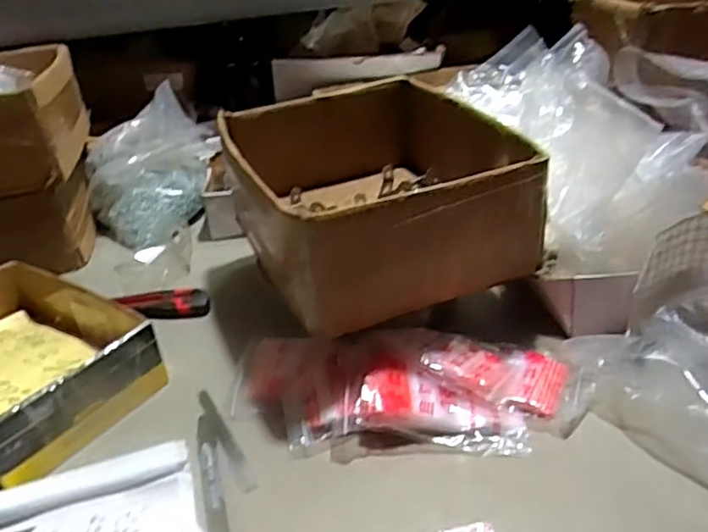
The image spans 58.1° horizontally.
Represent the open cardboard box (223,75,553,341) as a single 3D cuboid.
[{"bbox_3d":[0.018,-0.083,0.672,0.250,0.119,0.299,-14,32,-14],"label":"open cardboard box"}]

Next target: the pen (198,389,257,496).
[{"bbox_3d":[-0.117,0.152,0.566,0.013,0.007,0.139,-21,35,-22],"label":"pen"}]

